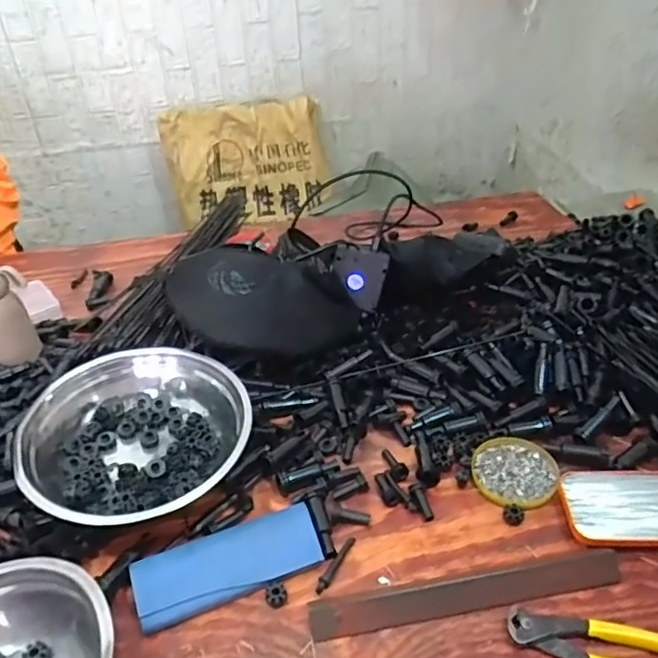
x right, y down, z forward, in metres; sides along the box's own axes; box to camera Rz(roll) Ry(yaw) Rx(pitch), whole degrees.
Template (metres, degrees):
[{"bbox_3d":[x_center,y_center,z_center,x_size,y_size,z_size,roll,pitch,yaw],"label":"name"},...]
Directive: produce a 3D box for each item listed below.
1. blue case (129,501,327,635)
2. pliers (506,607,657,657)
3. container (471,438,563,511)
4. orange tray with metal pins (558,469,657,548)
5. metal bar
[{"bbox_3d":[-0.086,0.207,0.521,0.161,0.029,0.059,-16,37,-16],"label":"blue case"},{"bbox_3d":[0.223,0.246,0.449,0.164,0.016,0.041,7,37,15],"label":"pliers"},{"bbox_3d":[0.188,0.144,0.596,0.081,0.011,0.080,-3,35,2],"label":"container"},{"bbox_3d":[0.295,0.164,0.548,0.146,0.015,0.077,-2,35,3],"label":"orange tray with metal pins"},{"bbox_3d":[0.118,0.219,0.495,0.267,0.017,0.024,-8,36,-5],"label":"metal bar"}]

